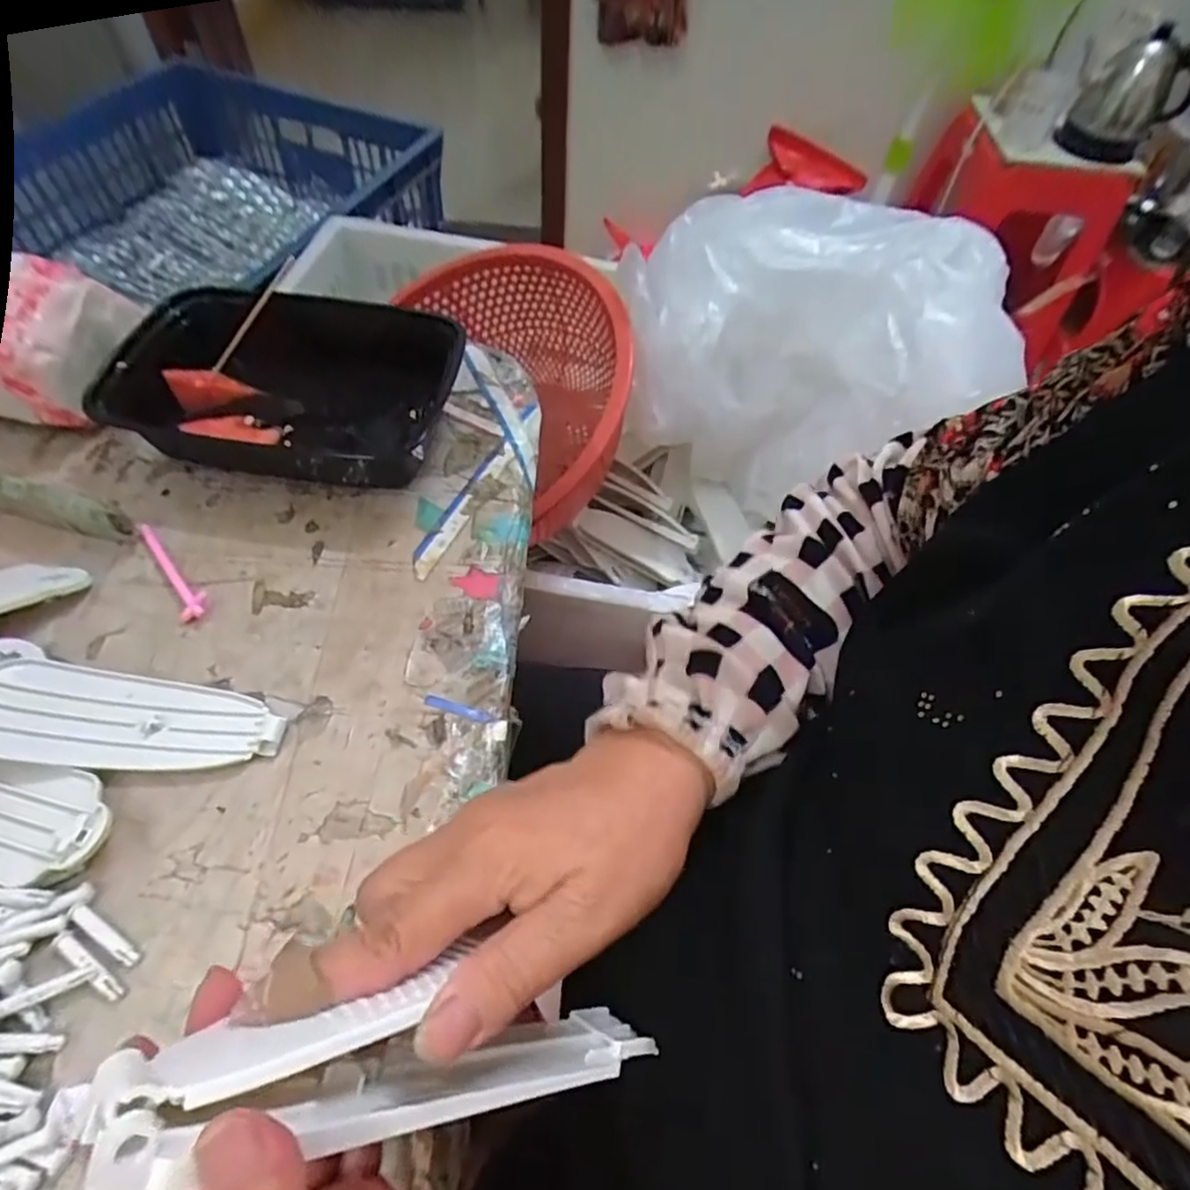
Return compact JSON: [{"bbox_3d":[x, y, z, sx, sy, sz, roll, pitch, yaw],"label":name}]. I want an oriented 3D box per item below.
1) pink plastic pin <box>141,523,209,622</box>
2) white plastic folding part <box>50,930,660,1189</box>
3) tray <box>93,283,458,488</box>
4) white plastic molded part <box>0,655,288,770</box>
[{"bbox_3d":[-0.249,-0.018,0.388,0.017,0.010,0.084,-29,62,-22],"label":"pink plastic pin"},{"bbox_3d":[-0.050,0.145,0.211,0.187,0.042,0.043,26,44,-38],"label":"white plastic folding part"},{"bbox_3d":[-0.206,-0.146,0.449,0.220,0.055,0.141,3,55,-2],"label":"tray"},{"bbox_3d":[-0.239,0.059,0.328,0.156,0.028,0.054,7,55,1],"label":"white plastic molded part"}]

